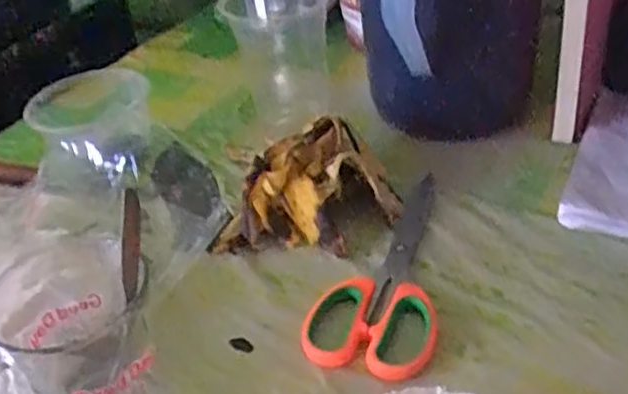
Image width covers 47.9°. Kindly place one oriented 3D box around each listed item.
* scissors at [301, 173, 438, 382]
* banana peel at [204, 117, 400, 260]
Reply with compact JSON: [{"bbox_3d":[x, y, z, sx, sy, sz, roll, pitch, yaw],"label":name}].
[{"bbox_3d":[0.055,0.037,0.471,0.075,0.012,0.198,6,37,18],"label":"scissors"},{"bbox_3d":[0.001,-0.011,0.519,0.120,0.041,0.125,0,35,11],"label":"banana peel"}]

